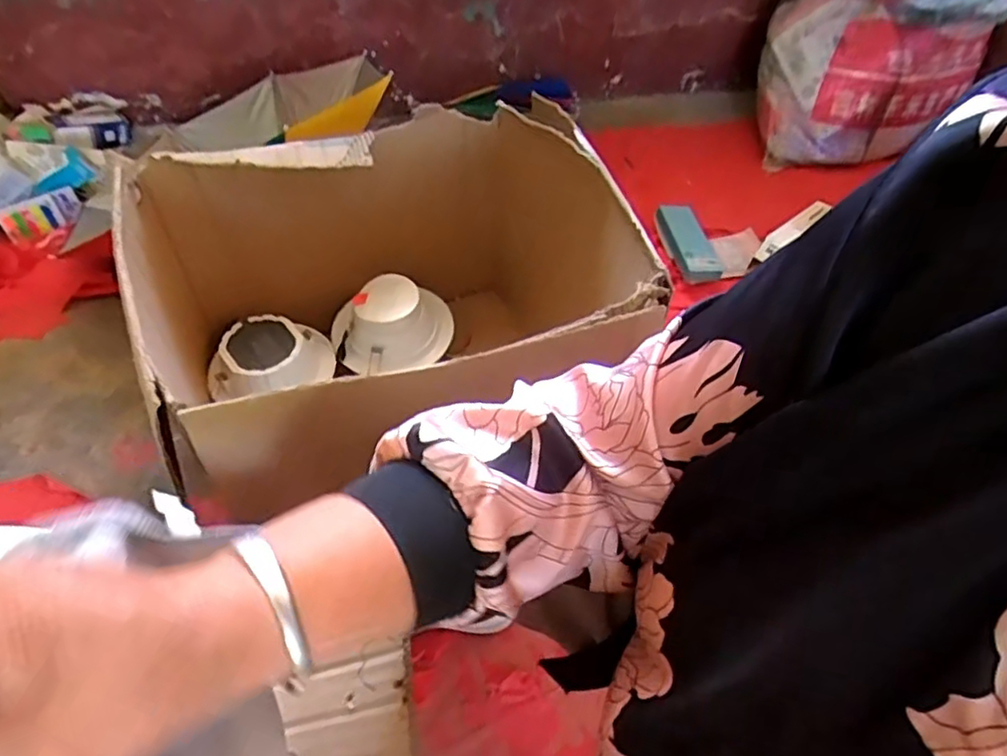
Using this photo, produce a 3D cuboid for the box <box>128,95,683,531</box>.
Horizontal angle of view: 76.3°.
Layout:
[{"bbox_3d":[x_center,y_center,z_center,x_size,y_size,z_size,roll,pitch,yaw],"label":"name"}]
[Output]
[{"bbox_3d":[-0.128,-0.075,0.843,0.537,0.376,0.493,-18,57,-17],"label":"box"}]

